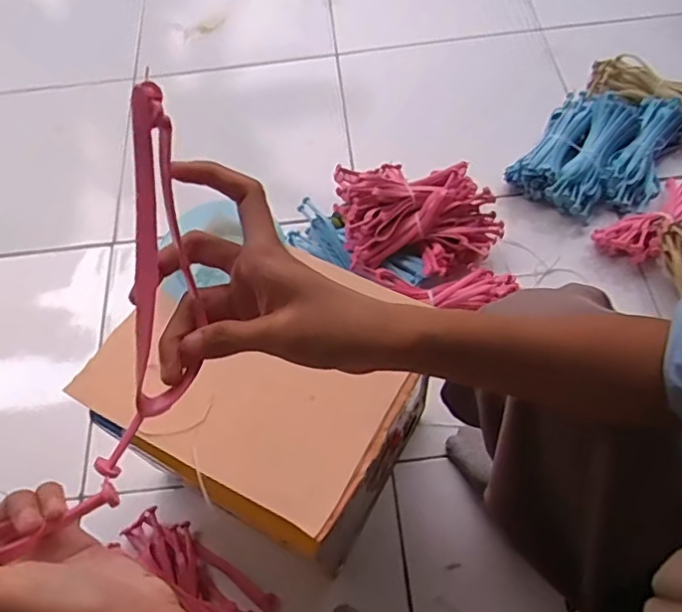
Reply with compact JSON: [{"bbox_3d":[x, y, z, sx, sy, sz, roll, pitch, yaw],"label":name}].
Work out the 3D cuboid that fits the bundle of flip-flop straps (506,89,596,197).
[{"bbox_3d":[0.342,-0.268,0.950,0.075,0.051,0.207,28,66,18],"label":"bundle of flip-flop straps"}]

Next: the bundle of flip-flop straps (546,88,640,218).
[{"bbox_3d":[0.393,-0.235,0.915,0.077,0.042,0.204,28,78,18],"label":"bundle of flip-flop straps"}]

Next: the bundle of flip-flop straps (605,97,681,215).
[{"bbox_3d":[0.478,-0.236,0.926,0.084,0.055,0.203,29,80,18],"label":"bundle of flip-flop straps"}]

